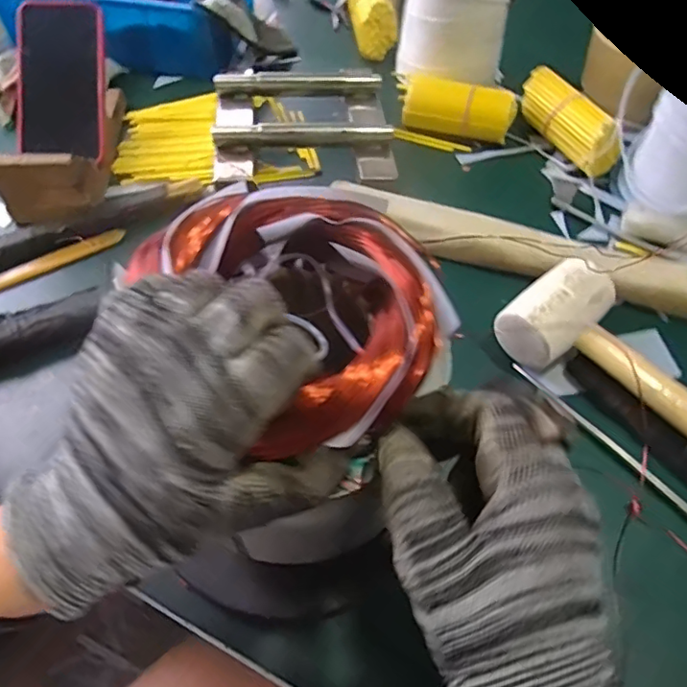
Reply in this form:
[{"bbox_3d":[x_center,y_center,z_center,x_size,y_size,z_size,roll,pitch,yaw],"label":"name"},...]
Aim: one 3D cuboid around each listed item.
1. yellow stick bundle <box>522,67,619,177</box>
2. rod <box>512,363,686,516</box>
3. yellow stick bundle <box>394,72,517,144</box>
[{"bbox_3d":[0.234,-0.234,0.587,0.041,0.051,0.125,-23,57,-16],"label":"yellow stick bundle"},{"bbox_3d":[0.202,0.089,0.380,0.028,0.009,0.219,-36,62,-23],"label":"rod"},{"bbox_3d":[0.117,-0.254,0.603,0.130,0.049,0.045,19,56,13],"label":"yellow stick bundle"}]

